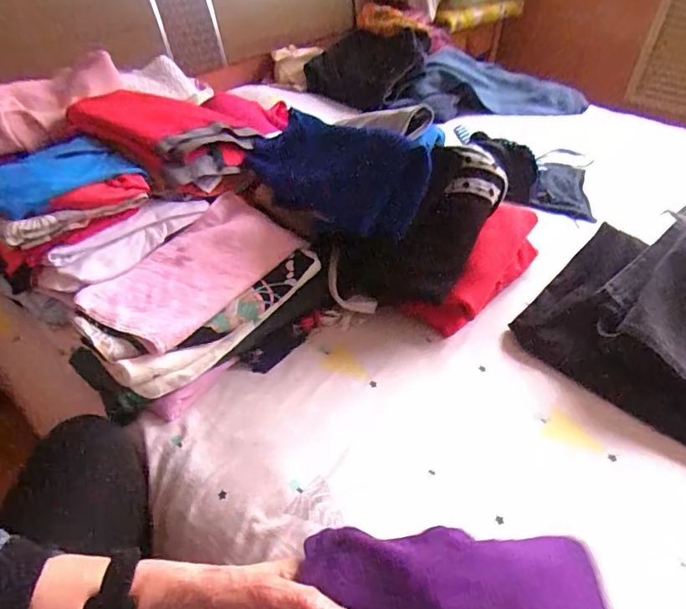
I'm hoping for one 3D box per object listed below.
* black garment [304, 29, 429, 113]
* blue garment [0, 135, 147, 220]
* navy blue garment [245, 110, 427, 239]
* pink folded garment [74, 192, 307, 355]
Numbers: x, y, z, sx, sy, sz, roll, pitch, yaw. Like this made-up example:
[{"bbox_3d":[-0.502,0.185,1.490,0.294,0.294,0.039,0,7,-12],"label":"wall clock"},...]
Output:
[{"bbox_3d":[0.068,-0.719,1.513,0.371,0.218,0.117,4,43,4],"label":"black garment"},{"bbox_3d":[-0.430,-0.194,0.703,0.215,0.030,0.190,28,49,26],"label":"blue garment"},{"bbox_3d":[-0.007,-0.214,0.787,0.307,0.072,0.169,26,90,21],"label":"navy blue garment"},{"bbox_3d":[-0.203,-0.058,0.695,0.169,0.025,0.304,25,48,24],"label":"pink folded garment"}]

